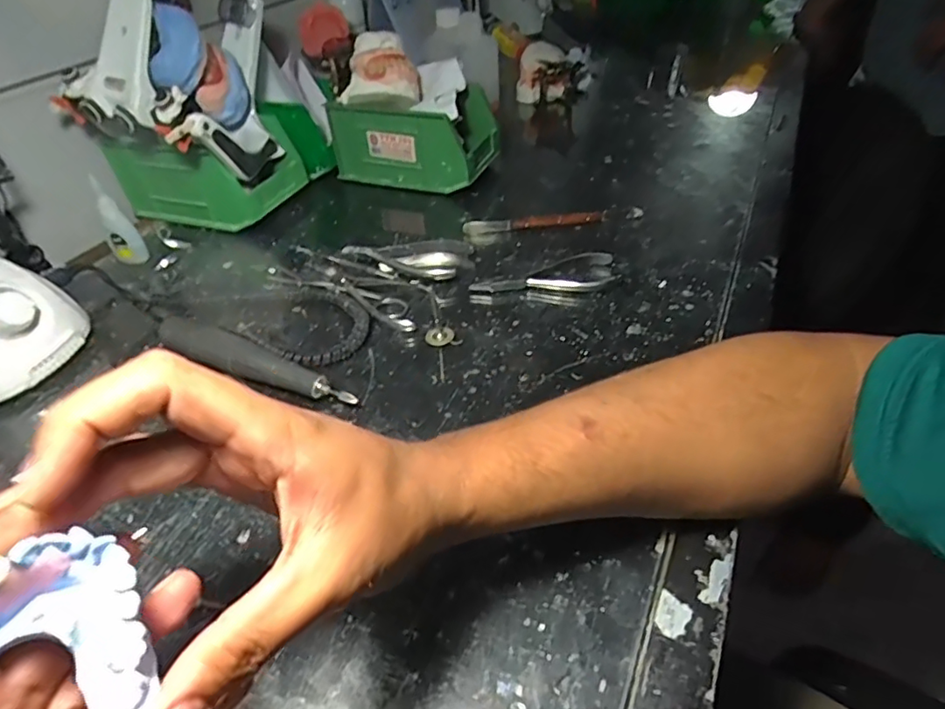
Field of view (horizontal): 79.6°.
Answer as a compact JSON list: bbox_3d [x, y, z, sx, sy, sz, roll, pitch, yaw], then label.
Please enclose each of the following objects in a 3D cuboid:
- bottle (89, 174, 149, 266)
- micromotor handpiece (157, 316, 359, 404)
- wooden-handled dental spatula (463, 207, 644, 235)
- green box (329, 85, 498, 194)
[{"bbox_3d":[-0.334,-0.123,0.533,0.026,0.079,0.023,-27,46,-24],"label":"bottle"},{"bbox_3d":[-0.158,0.005,0.408,0.172,0.031,0.026,14,44,20],"label":"micromotor handpiece"},{"bbox_3d":[0.079,-0.131,0.555,0.171,0.015,0.018,-7,41,-3],"label":"wooden-handled dental spatula"},{"bbox_3d":[-0.062,-0.250,0.650,0.171,0.080,0.103,12,44,18],"label":"green box"}]

